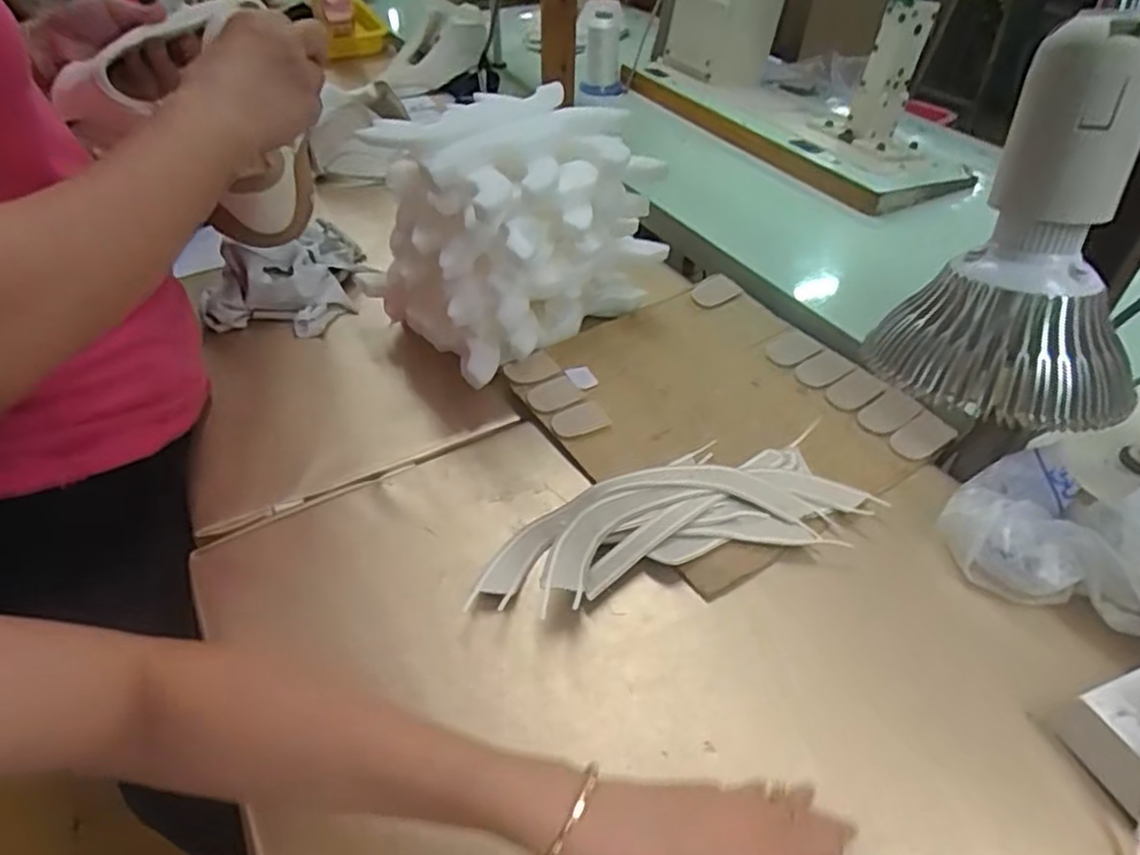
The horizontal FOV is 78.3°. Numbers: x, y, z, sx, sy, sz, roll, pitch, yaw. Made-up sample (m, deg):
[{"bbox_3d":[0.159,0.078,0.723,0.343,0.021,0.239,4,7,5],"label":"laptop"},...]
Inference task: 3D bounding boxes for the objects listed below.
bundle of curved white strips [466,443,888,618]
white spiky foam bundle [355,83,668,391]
[{"bbox_3d":[0.074,0.061,0.500,0.277,0.033,0.096,-13,45,-11],"label":"bundle of curved white strips"},{"bbox_3d":[-0.049,-0.183,0.656,0.232,0.177,0.193,-29,50,-26],"label":"white spiky foam bundle"}]

